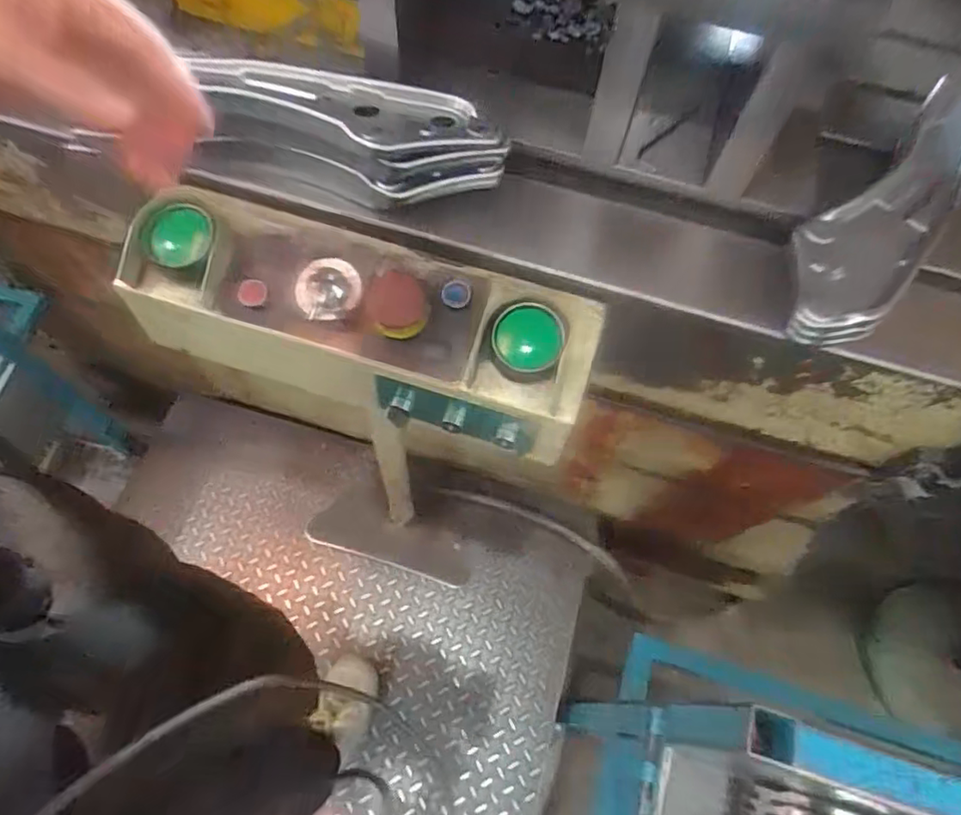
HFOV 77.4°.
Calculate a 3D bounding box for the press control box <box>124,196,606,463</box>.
[{"bbox_3d":[-0.137,-0.090,0.653,0.506,0.133,0.165,16,65,4],"label":"press control box"}]

